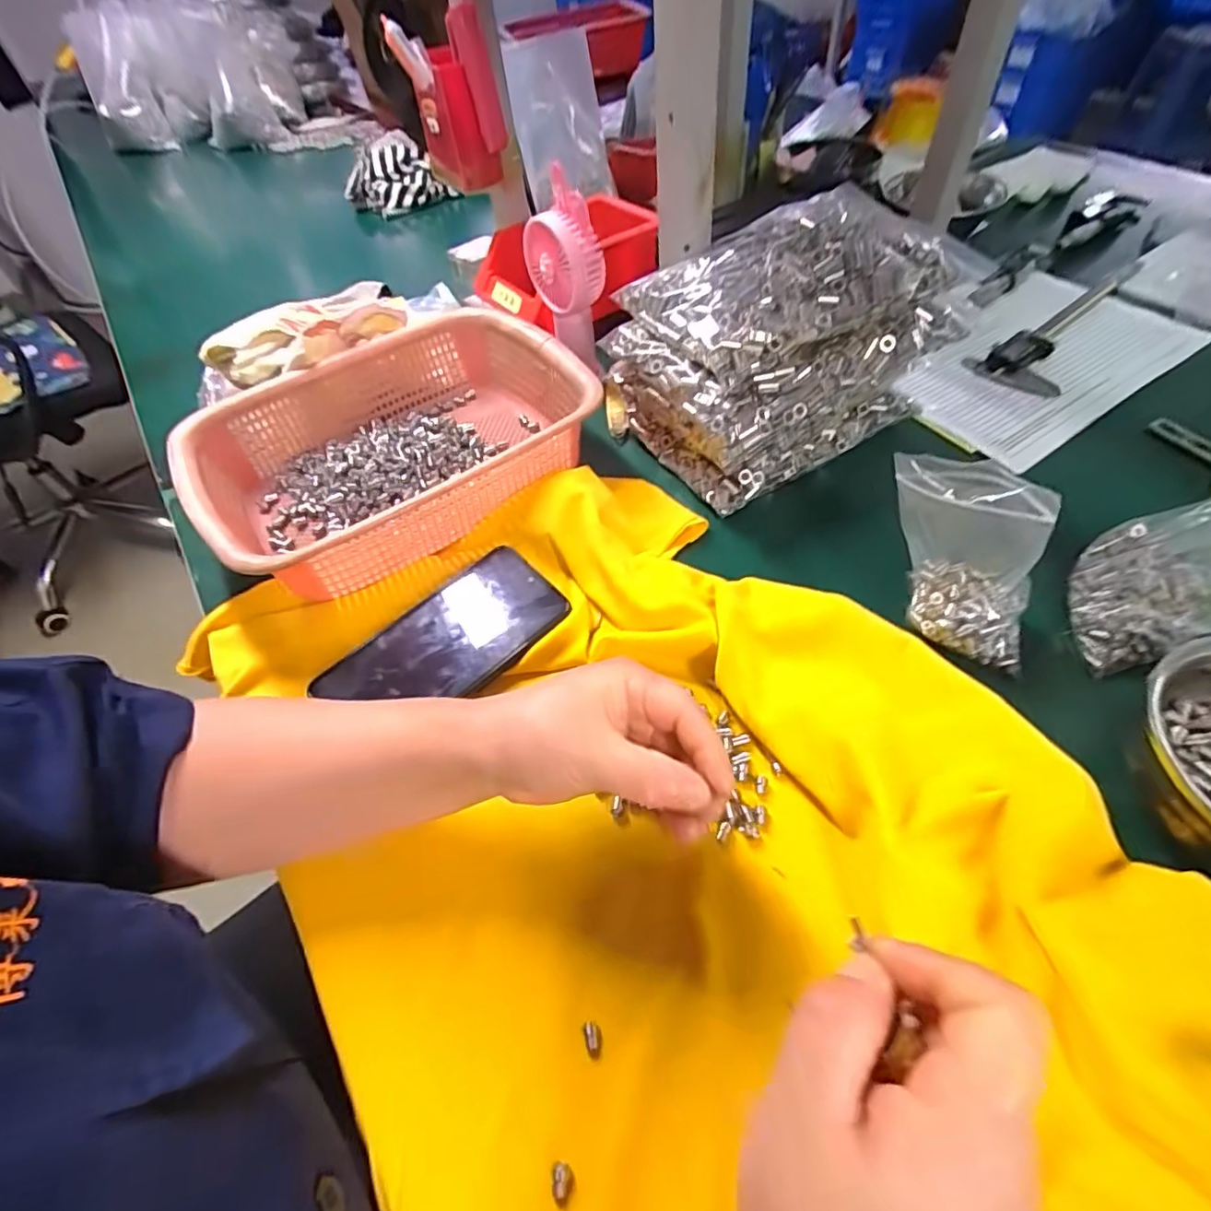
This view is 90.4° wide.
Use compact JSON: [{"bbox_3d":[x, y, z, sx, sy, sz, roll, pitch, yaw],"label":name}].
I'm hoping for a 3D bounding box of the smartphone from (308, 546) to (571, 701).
[{"bbox_3d":[-0.102,0.023,0.392,0.150,0.012,0.077,-36,57,-20],"label":"smartphone"}]

